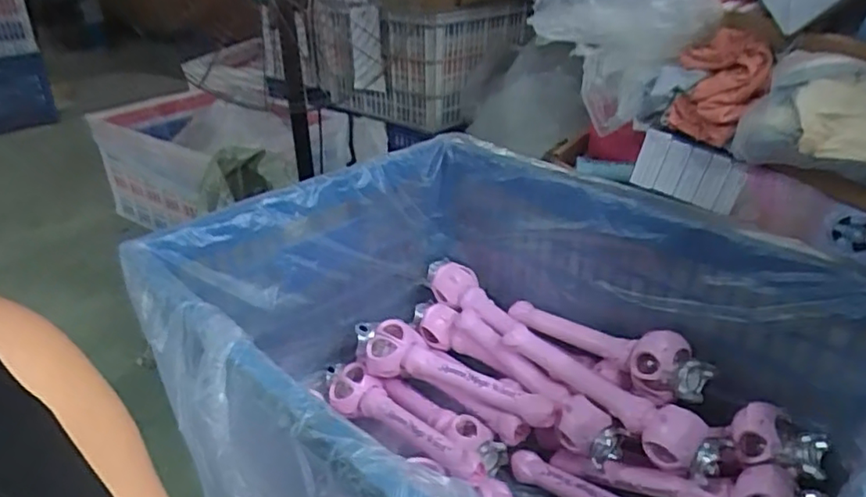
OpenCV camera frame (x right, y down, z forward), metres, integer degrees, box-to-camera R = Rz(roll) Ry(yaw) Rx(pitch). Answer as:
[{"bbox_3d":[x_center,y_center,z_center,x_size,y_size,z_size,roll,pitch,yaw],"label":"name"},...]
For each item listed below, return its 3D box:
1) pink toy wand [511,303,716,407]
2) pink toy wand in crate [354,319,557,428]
[{"bbox_3d":[0.257,0.141,0.953,0.343,0.093,0.065,25,38,38],"label":"pink toy wand"},{"bbox_3d":[0.024,0.195,0.970,0.353,0.065,0.067,18,34,29],"label":"pink toy wand in crate"}]

